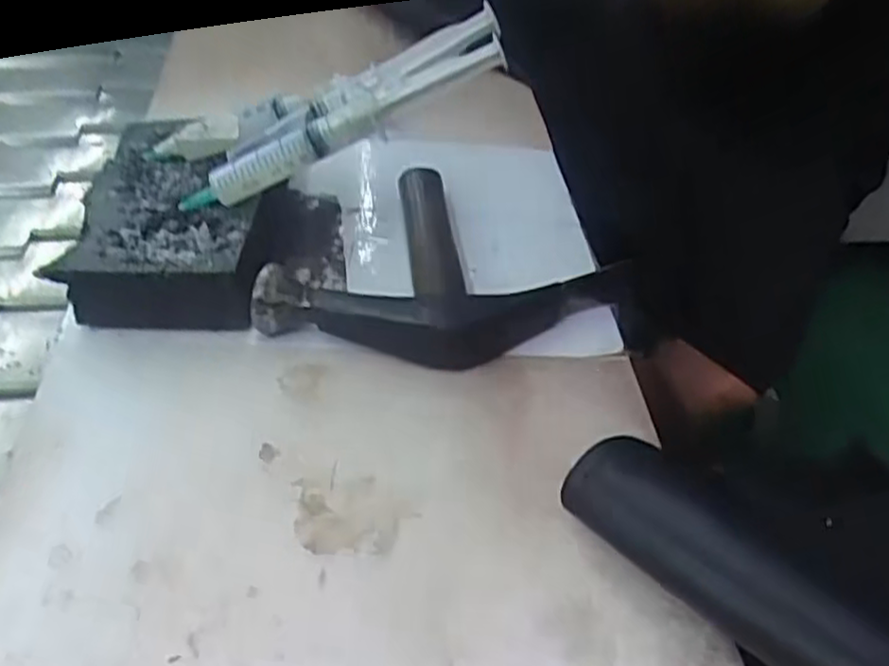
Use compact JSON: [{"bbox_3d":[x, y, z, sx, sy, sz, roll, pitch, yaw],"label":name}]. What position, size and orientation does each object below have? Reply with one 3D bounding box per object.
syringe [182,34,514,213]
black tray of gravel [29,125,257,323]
[{"bbox_3d":[-0.046,-0.092,0.328,0.153,0.018,0.020,-23,44,13],"label":"syringe"},{"bbox_3d":[-0.127,-0.054,0.360,0.083,0.036,0.125,-2,45,-5],"label":"black tray of gravel"}]

